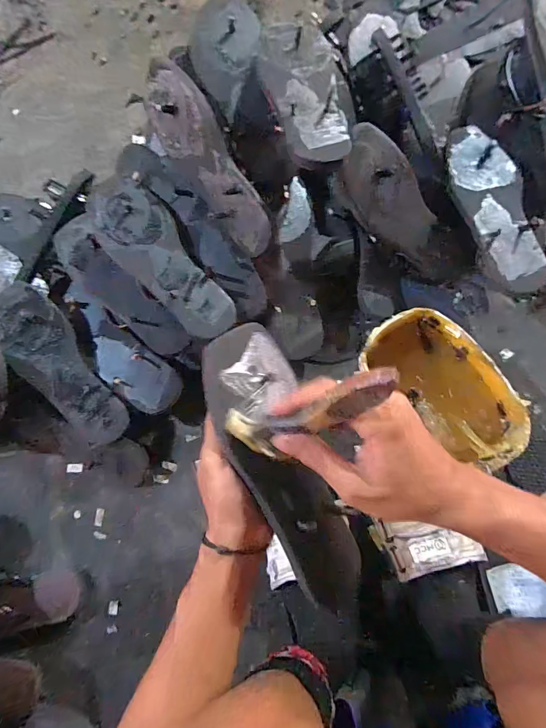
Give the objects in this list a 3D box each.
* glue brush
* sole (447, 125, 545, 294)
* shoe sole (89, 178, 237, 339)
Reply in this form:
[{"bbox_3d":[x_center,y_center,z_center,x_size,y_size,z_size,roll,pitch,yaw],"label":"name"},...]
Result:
[{"bbox_3d":[0.022,0.034,0.256,0.145,0.021,0.037,-27,78,46],"label":"glue brush"},{"bbox_3d":[0.271,-0.195,0.471,0.073,0.027,0.227,-11,84,6],"label":"sole"},{"bbox_3d":[-0.138,-0.131,0.481,0.085,0.037,0.233,-41,81,3],"label":"shoe sole"}]

